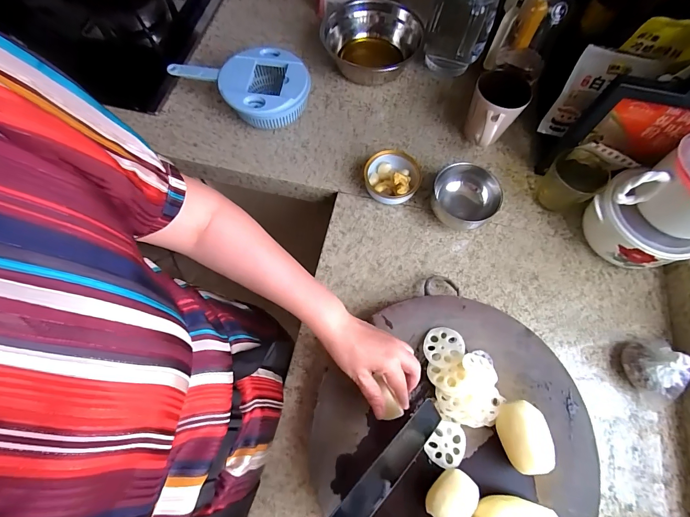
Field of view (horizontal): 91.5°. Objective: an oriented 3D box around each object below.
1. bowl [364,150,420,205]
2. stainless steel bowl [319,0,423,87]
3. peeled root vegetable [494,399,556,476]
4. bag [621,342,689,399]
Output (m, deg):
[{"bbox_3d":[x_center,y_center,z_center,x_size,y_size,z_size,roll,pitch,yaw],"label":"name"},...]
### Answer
[{"bbox_3d":[0.084,-0.146,0.606,0.097,0.049,0.104,0,69,-1],"label":"bowl"},{"bbox_3d":[0.053,-0.458,0.712,0.188,0.079,0.187,0,69,-1],"label":"stainless steel bowl"},{"bbox_3d":[0.220,0.220,0.418,0.055,0.049,0.077,-3,70,-2],"label":"peeled root vegetable"},{"bbox_3d":[0.449,0.161,0.482,0.073,0.069,0.066,25,70,9],"label":"bag"}]

